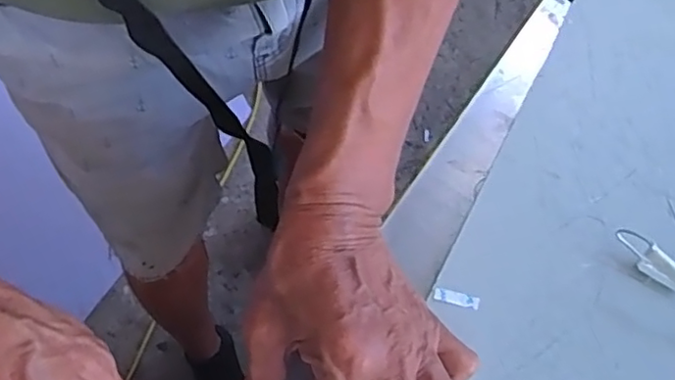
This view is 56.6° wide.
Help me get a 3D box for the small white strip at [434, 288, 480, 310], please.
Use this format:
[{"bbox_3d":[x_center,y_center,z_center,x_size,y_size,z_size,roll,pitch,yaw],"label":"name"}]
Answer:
[{"bbox_3d":[0.067,0.061,0.352,0.025,0.004,0.007,12,71,6],"label":"small white strip"}]

